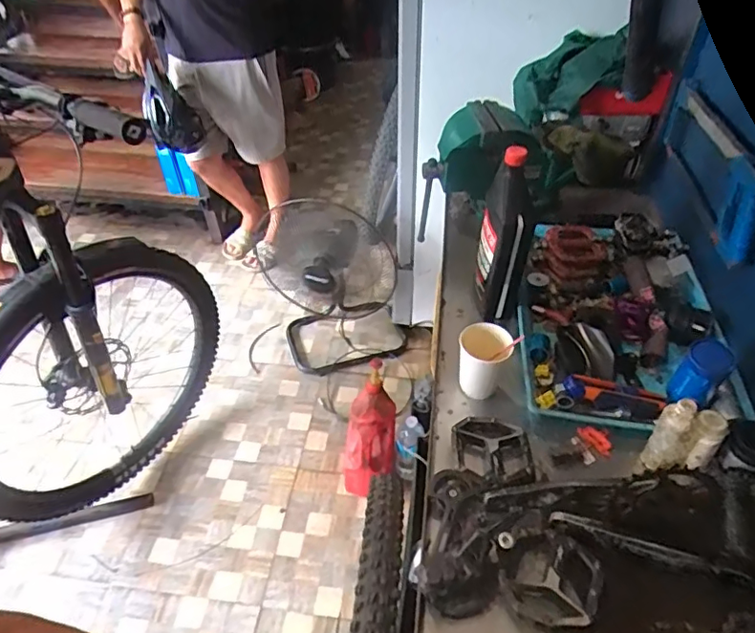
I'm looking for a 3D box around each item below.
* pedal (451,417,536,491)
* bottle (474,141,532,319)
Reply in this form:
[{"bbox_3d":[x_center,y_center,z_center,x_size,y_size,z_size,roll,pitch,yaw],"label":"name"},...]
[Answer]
[{"bbox_3d":[0.145,0.176,0.700,0.091,0.029,0.109,-1,44,-1],"label":"pedal"},{"bbox_3d":[0.194,-0.109,0.851,0.073,0.259,0.083,9,44,9],"label":"bottle"}]

